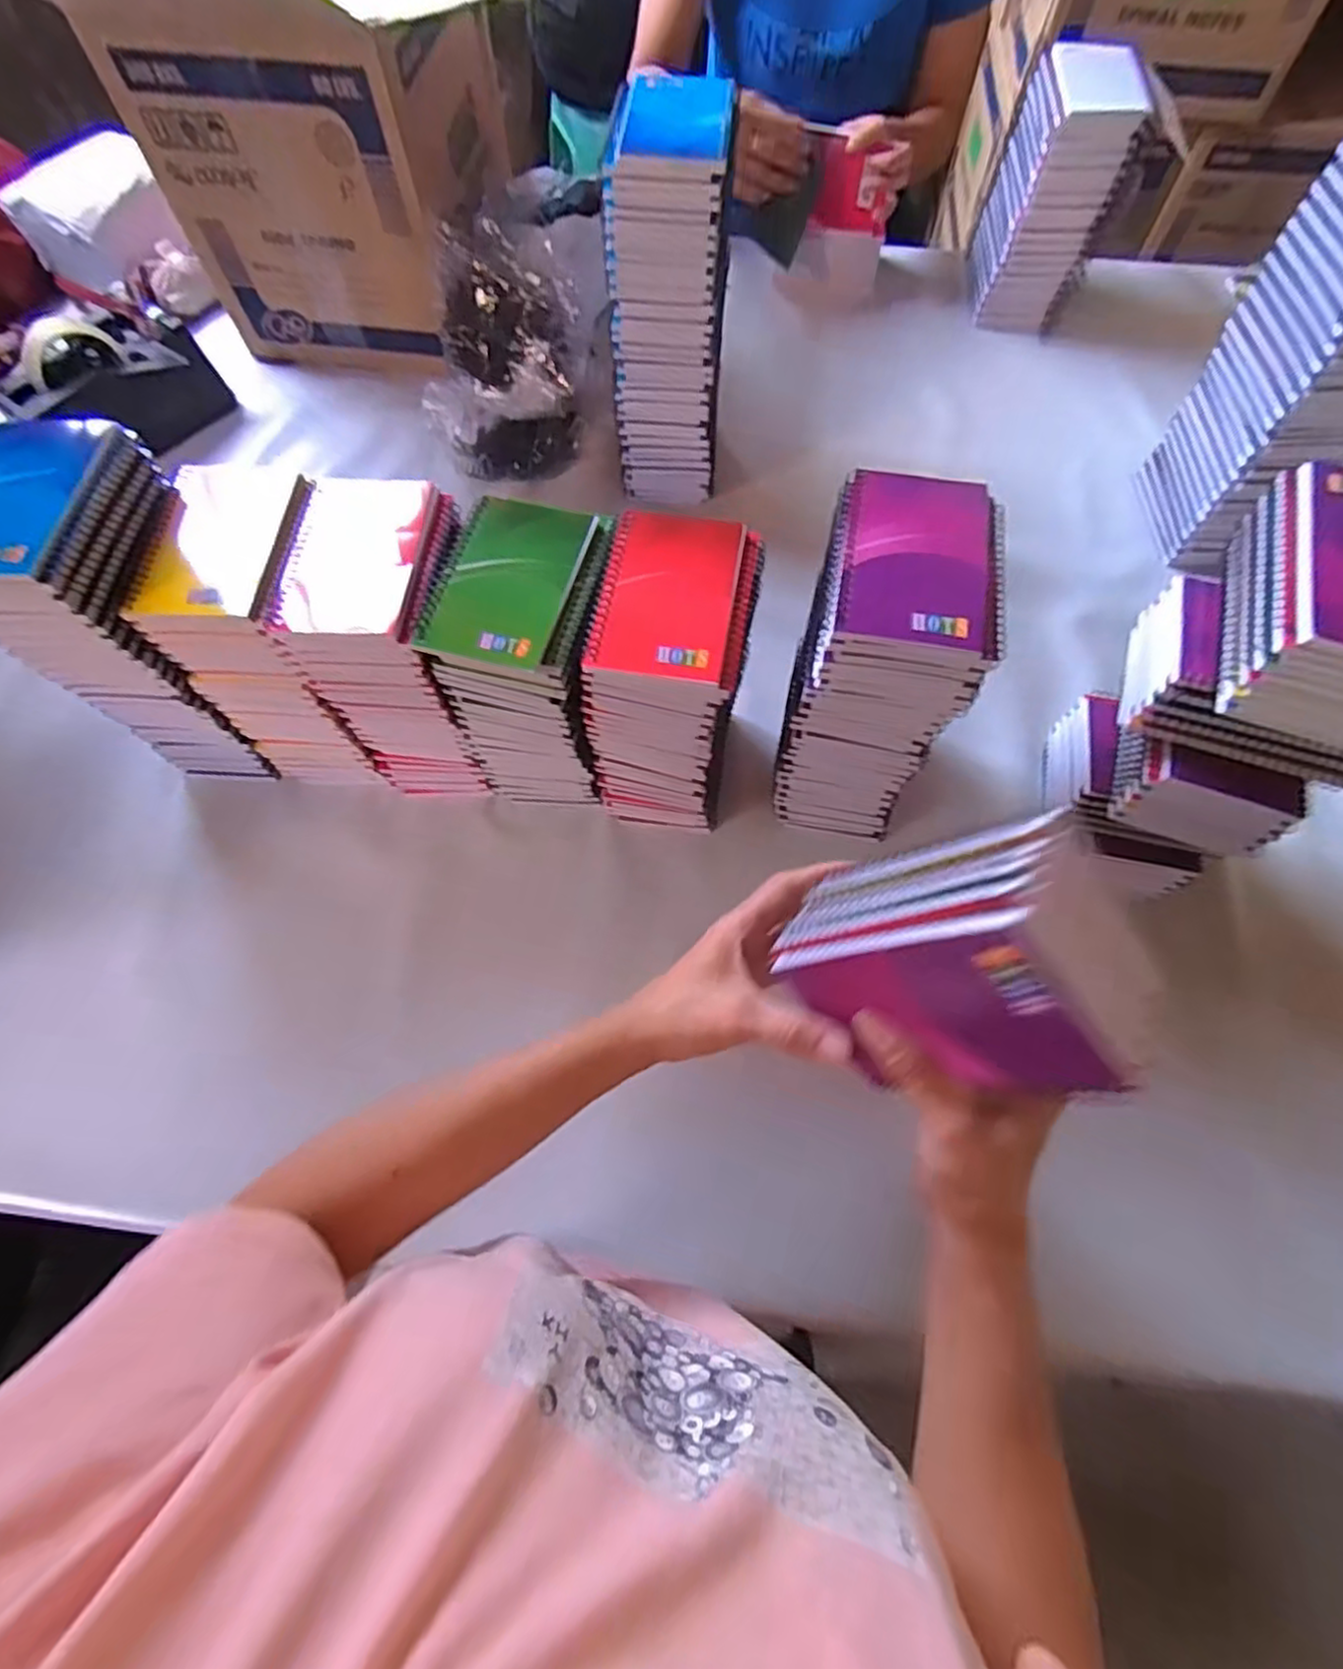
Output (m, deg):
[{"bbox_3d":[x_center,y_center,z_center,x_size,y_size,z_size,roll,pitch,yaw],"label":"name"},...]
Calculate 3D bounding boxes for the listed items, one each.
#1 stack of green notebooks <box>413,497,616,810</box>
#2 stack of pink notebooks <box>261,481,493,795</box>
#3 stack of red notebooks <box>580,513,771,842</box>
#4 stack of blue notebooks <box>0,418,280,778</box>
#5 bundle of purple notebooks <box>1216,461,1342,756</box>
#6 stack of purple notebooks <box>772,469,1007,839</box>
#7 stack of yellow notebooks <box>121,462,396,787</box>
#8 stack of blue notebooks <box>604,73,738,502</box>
[{"bbox_3d":[-0.097,-0.123,0.533,0.098,0.204,0.128,9,67,5],"label":"stack of green notebooks"},{"bbox_3d":[-0.205,-0.141,0.551,0.120,0.212,0.134,4,66,3],"label":"stack of pink notebooks"},{"bbox_3d":[0.001,-0.107,0.536,0.097,0.225,0.131,10,67,5],"label":"stack of red notebooks"},{"bbox_3d":[-0.389,-0.158,0.519,0.099,0.228,0.127,0,66,1],"label":"stack of blue notebooks"},{"bbox_3d":[0.355,-0.118,0.369,0.092,0.071,0.136,17,68,8],"label":"bundle of purple notebooks"},{"bbox_3d":[0.142,-0.112,0.513,0.103,0.249,0.132,9,67,5],"label":"stack of purple notebooks"},{"bbox_3d":[-0.291,-0.149,0.557,0.110,0.215,0.136,4,66,3],"label":"stack of yellow notebooks"},{"bbox_3d":[0.000,-0.470,0.639,0.102,0.272,0.119,3,66,3],"label":"stack of blue notebooks"}]

